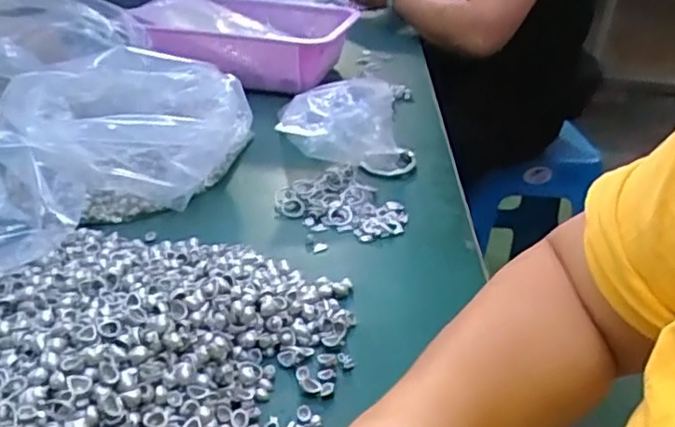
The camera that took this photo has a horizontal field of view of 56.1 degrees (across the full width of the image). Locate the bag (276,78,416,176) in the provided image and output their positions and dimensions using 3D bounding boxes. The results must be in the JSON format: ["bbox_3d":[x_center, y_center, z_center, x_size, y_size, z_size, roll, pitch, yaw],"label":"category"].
[{"bbox_3d":[0.010,-0.097,0.671,0.142,0.068,0.123,0,30,-6],"label":"bag"}]

